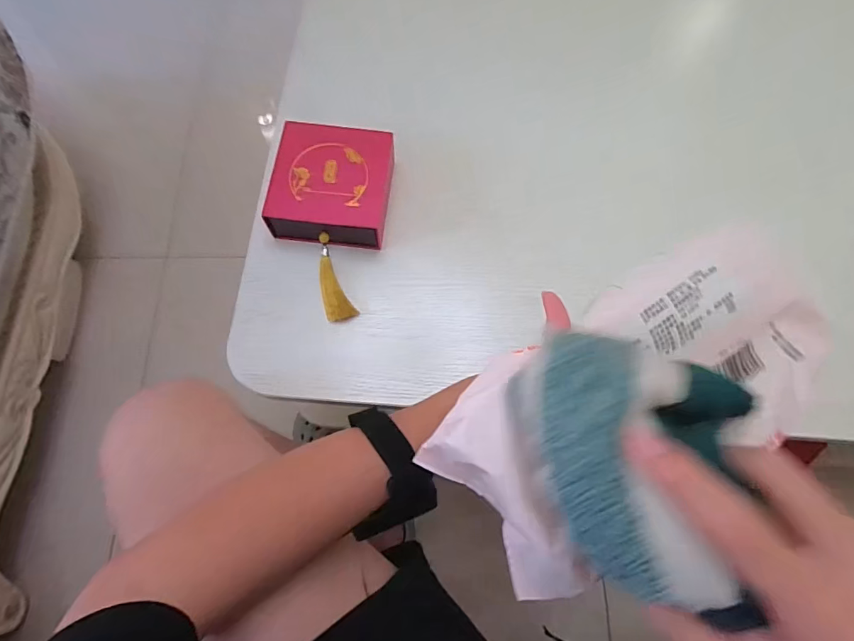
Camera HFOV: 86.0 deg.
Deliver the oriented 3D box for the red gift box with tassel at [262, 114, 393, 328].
[{"bbox_3d":[-0.102,-0.103,0.462,0.113,0.054,0.184,7,71,1],"label":"red gift box with tassel"}]

